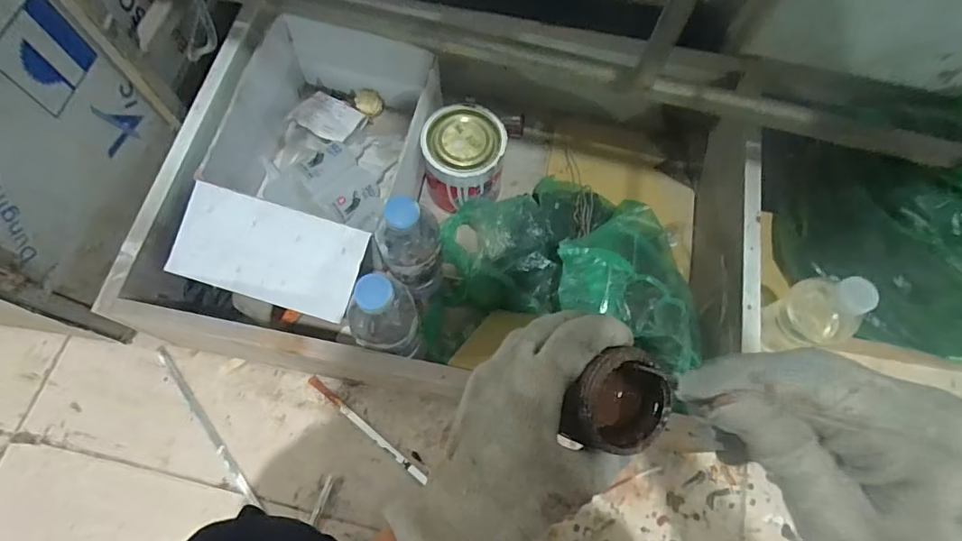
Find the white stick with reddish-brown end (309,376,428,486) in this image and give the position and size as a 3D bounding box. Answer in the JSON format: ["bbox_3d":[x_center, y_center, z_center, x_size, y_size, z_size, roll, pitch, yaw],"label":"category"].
[{"bbox_3d":[-0.137,0.181,0.591,0.172,0.004,0.010,38,73,11],"label":"white stick with reddish-brown end"}]

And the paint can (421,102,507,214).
[{"bbox_3d":[-0.021,-0.133,0.626,0.093,0.101,0.090,1,70,-2],"label":"paint can"}]

